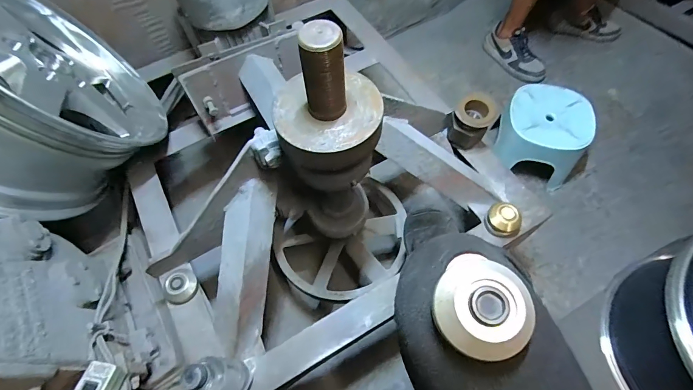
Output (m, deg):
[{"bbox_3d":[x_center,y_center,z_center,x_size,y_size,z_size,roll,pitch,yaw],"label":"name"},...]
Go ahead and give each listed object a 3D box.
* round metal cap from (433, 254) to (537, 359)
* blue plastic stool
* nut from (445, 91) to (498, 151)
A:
[{"bbox_3d":[0.091,0.074,0.235,0.061,0.025,0.063,-40,68,-17],"label":"round metal cap"},{"bbox_3d":[0.568,-0.168,1.051,0.236,0.191,0.198,18,65,11],"label":"blue plastic stool"},{"bbox_3d":[0.277,-0.161,0.784,0.078,0.098,0.080,-1,62,2],"label":"nut"}]

